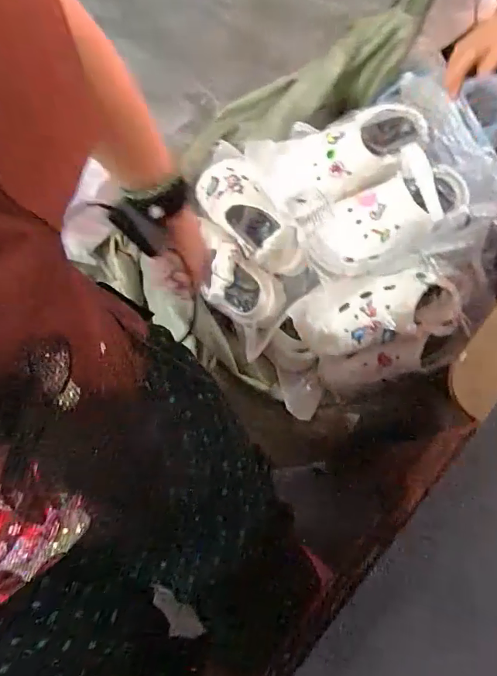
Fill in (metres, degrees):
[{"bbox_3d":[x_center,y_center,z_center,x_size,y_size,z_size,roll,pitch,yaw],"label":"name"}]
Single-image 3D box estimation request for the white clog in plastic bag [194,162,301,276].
[{"bbox_3d":[-0.003,-0.217,0.781,0.101,0.105,0.280,-32,64,-8],"label":"white clog in plastic bag"}]

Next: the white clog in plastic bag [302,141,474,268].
[{"bbox_3d":[0.206,-0.181,0.657,0.230,0.101,0.104,-26,77,-6],"label":"white clog in plastic bag"}]

